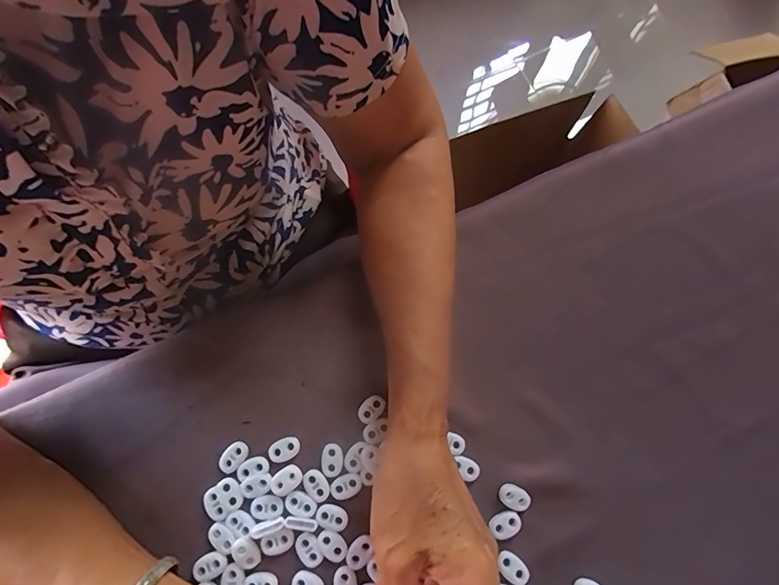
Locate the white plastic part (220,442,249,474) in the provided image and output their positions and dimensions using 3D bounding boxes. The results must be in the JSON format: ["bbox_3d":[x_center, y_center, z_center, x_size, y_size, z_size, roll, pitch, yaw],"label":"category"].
[{"bbox_3d":[-0.113,0.119,0.292,0.015,0.004,0.022,42,78,10],"label":"white plastic part"}]

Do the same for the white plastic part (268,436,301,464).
[{"bbox_3d":[-0.077,0.114,0.293,0.022,0.004,0.016,-28,77,-8],"label":"white plastic part"}]

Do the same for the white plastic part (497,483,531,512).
[{"bbox_3d":[0.089,0.146,0.285,0.023,0.004,0.015,25,76,6],"label":"white plastic part"}]

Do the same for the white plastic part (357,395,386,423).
[{"bbox_3d":[-0.014,0.087,0.302,0.022,0.004,0.015,-42,79,-11],"label":"white plastic part"}]

